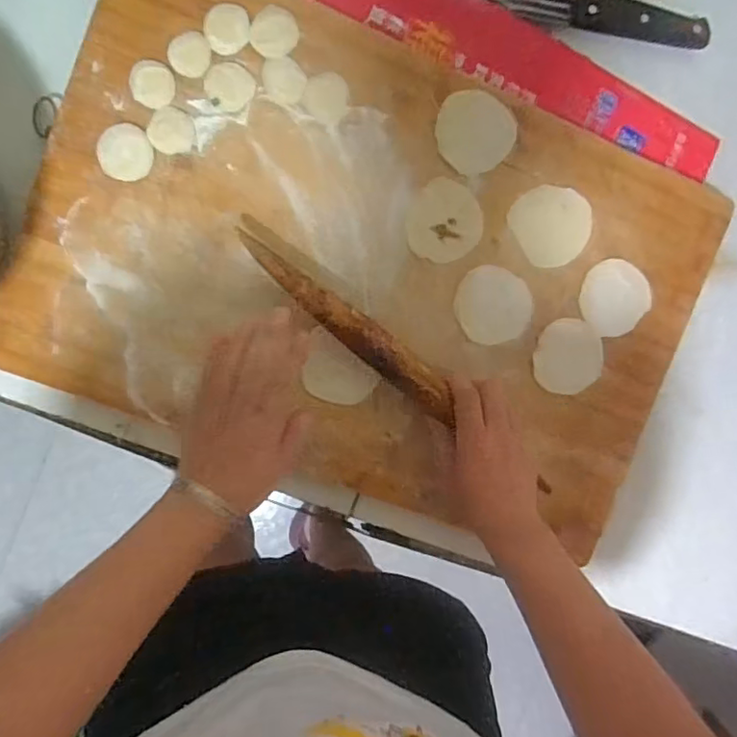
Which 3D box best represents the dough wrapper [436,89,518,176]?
[{"bbox_3d":[0.092,-0.202,0.493,0.069,0.004,0.066,-1,97,-7],"label":"dough wrapper"}]

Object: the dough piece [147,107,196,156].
[{"bbox_3d":[-0.156,-0.189,0.462,0.035,0.005,0.034,-1,97,-7],"label":"dough piece"}]

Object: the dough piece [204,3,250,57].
[{"bbox_3d":[-0.111,-0.269,0.457,0.033,0.004,0.039,-2,97,-7],"label":"dough piece"}]

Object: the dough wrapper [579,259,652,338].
[{"bbox_3d":[0.223,-0.065,0.525,0.062,0.005,0.063,0,95,-3],"label":"dough wrapper"}]

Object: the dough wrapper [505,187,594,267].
[{"bbox_3d":[0.164,-0.128,0.512,0.069,0.004,0.070,-1,97,-7],"label":"dough wrapper"}]

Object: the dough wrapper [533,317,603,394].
[{"bbox_3d":[0.182,-0.011,0.527,0.063,0.005,0.066,-1,97,-7],"label":"dough wrapper"}]

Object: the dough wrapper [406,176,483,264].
[{"bbox_3d":[0.067,-0.128,0.504,0.065,0.004,0.068,6,96,-8],"label":"dough wrapper"}]

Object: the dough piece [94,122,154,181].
[{"bbox_3d":[-0.191,-0.170,0.456,0.039,0.013,0.043,-2,97,-7],"label":"dough piece"}]

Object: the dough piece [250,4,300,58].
[{"bbox_3d":[-0.075,-0.269,0.465,0.036,0.004,0.037,-1,97,-7],"label":"dough piece"}]

